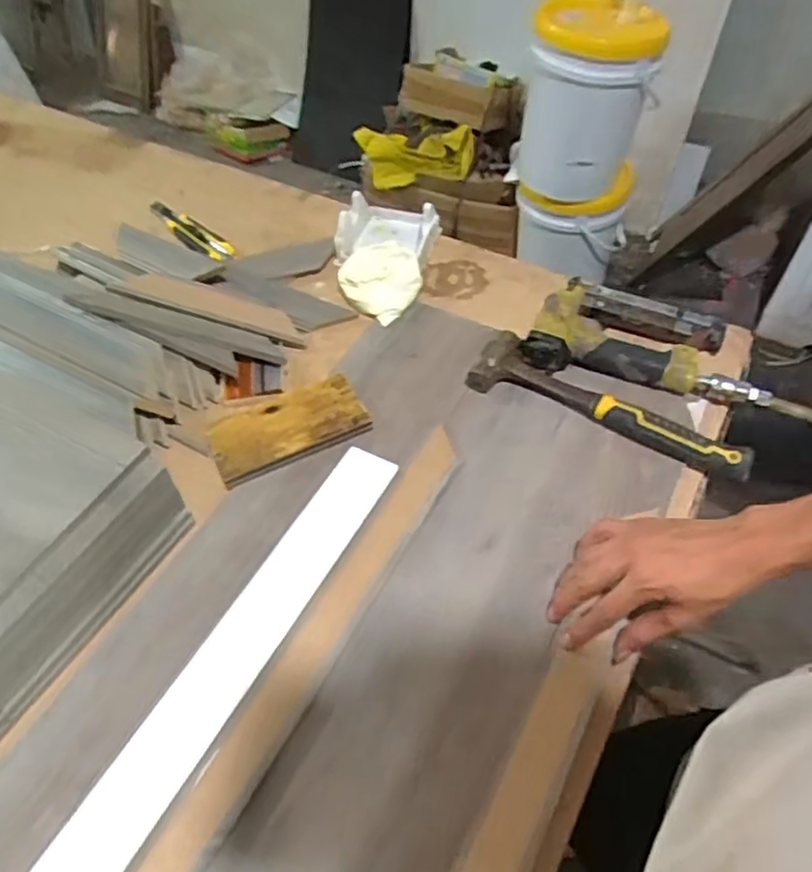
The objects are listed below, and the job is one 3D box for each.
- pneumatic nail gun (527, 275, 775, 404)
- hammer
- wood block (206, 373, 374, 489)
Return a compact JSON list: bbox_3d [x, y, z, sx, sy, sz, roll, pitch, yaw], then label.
[{"bbox_3d":[0.254,-0.108,0.719,0.232,0.042,0.125,13,53,11],"label":"pneumatic nail gun"},{"bbox_3d":[0.201,-0.035,0.672,0.275,0.037,0.070,23,56,18],"label":"hammer"},{"bbox_3d":[-0.119,-0.012,0.671,0.151,0.012,0.095,-23,55,-16],"label":"wood block"}]

